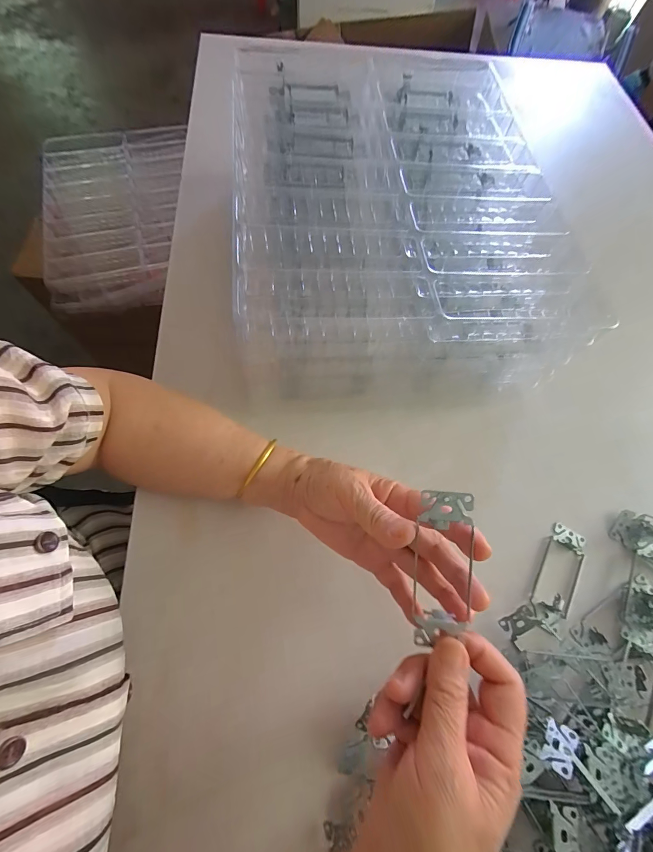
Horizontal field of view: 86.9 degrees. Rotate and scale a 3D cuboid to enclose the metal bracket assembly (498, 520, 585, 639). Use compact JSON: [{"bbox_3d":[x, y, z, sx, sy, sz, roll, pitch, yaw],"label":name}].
[{"bbox_3d":[0.226,0.159,0.341,0.048,0.021,0.129,41,71,12],"label":"metal bracket assembly"}]

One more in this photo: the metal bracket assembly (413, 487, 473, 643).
[{"bbox_3d":[0.079,0.096,0.230,0.033,0.009,0.106,1,96,0],"label":"metal bracket assembly"}]

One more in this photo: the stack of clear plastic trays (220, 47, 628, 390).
[{"bbox_3d":[0.070,-0.255,0.415,0.324,0.109,0.427,-3,68,-5],"label":"stack of clear plastic trays"}]

